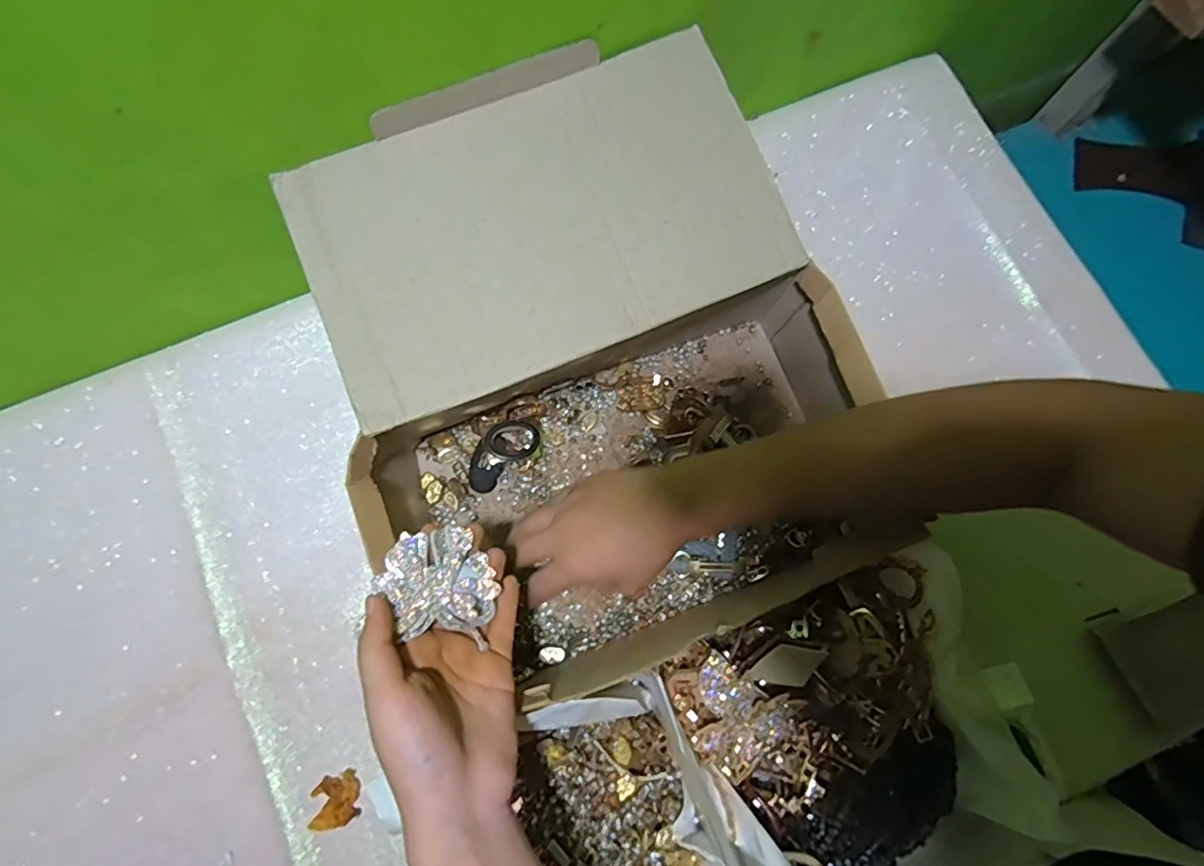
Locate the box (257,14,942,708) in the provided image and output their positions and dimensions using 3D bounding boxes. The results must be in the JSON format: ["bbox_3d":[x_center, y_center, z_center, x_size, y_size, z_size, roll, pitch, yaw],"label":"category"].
[{"bbox_3d":[-0.012,-0.046,0.422,0.341,0.135,0.378,-23,77,-6],"label":"box"}]

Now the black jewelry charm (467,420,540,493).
[{"bbox_3d":[-0.083,0.016,0.466,0.067,0.015,0.034,-41,80,-10],"label":"black jewelry charm"}]

